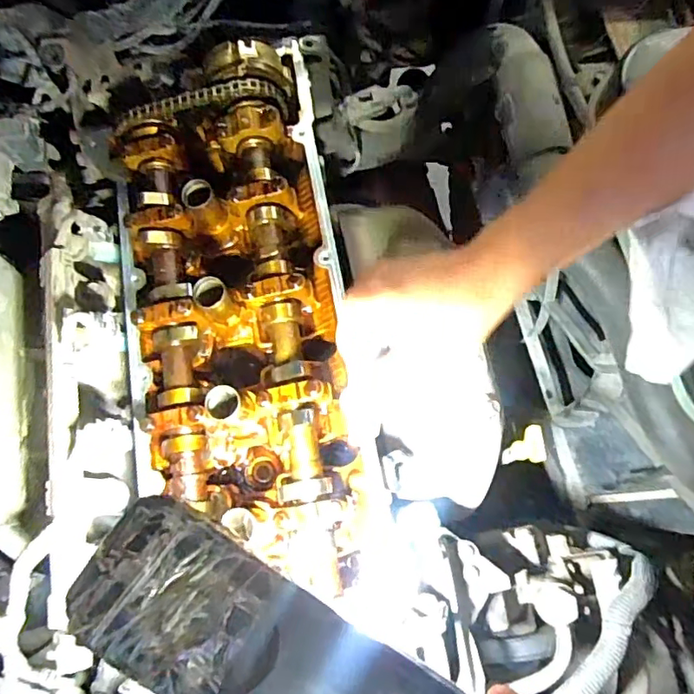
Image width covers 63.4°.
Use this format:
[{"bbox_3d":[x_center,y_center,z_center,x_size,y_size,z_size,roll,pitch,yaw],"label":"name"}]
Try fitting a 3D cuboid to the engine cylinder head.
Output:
[{"bbox_3d":[-0.097,-0.044,0.505,0.188,0.120,0.458,-8,73,-4],"label":"engine cylinder head"}]

